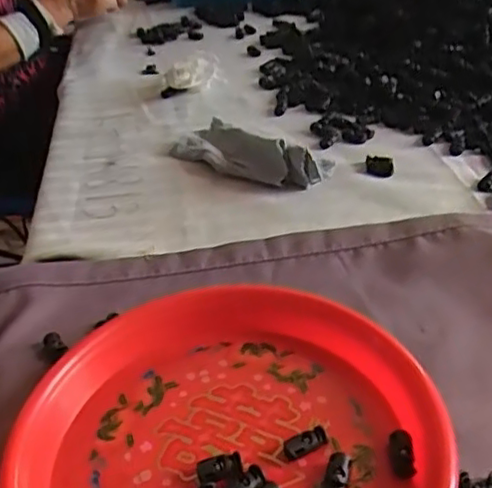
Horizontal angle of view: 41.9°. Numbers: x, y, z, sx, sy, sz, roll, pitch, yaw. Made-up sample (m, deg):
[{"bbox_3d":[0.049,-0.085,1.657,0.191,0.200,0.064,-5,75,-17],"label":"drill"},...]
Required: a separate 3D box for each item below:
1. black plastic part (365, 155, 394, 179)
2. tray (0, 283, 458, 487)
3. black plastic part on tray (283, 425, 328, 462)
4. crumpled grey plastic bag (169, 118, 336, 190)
[{"bbox_3d":[0.137,-0.082,0.662,0.028,0.010,0.026,6,38,14],"label":"black plastic part"},{"bbox_3d":[-0.008,0.119,0.389,0.242,0.032,0.241,-1,37,5],"label":"tray"},{"bbox_3d":[0.037,0.122,0.393,0.028,0.011,0.012,-20,39,-19],"label":"black plastic part on tray"},{"bbox_3d":[0.004,-0.106,0.680,0.180,0.045,0.070,21,44,30],"label":"crumpled grey plastic bag"}]

